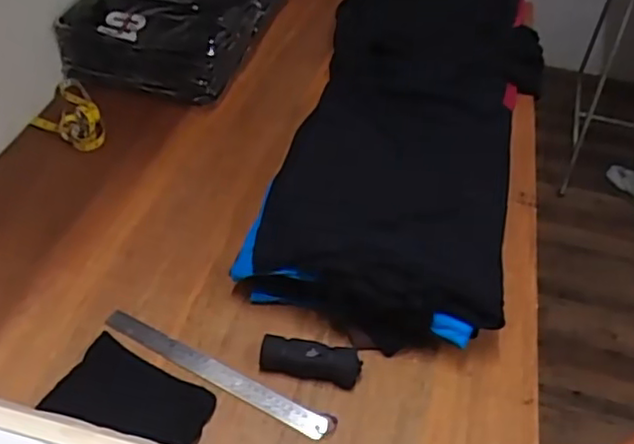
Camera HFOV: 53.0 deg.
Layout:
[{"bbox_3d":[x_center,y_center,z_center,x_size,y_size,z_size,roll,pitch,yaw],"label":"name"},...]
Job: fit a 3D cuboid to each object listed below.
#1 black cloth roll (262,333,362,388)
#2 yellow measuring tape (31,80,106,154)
[{"bbox_3d":[-0.008,0.173,0.809,0.127,0.035,0.049,9,45,1],"label":"black cloth roll"},{"bbox_3d":[-0.444,-0.195,1.118,0.106,0.030,0.197,-17,47,-22],"label":"yellow measuring tape"}]

